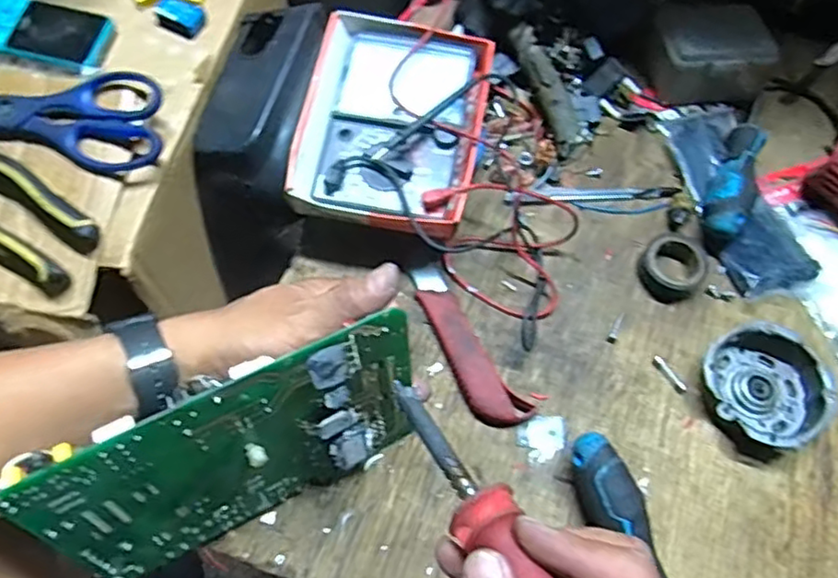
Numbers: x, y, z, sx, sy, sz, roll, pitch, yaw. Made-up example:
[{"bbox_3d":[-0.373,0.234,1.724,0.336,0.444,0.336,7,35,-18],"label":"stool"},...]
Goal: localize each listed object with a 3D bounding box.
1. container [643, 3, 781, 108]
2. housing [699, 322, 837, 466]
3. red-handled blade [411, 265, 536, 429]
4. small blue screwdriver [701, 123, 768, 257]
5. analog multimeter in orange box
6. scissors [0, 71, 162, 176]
[{"bbox_3d":[0.259,-0.210,0.565,0.103,0.051,0.077,-1,65,-3],"label":"container"},{"bbox_3d":[0.244,0.068,0.450,0.084,0.030,0.089,1,65,-2],"label":"housing"},{"bbox_3d":[0.031,0.040,0.467,0.036,0.020,0.138,-28,69,-14],"label":"red-handled blade"},{"bbox_3d":[0.258,-0.091,0.515,0.031,0.033,0.117,20,66,7],"label":"small blue screwdriver"},{"bbox_3d":[-0.020,-0.123,0.493,0.130,0.058,0.165,12,65,3],"label":"analog multimeter in orange box"},{"bbox_3d":[-0.277,-0.124,0.460,0.189,0.029,0.070,4,65,-1],"label":"scissors"}]

